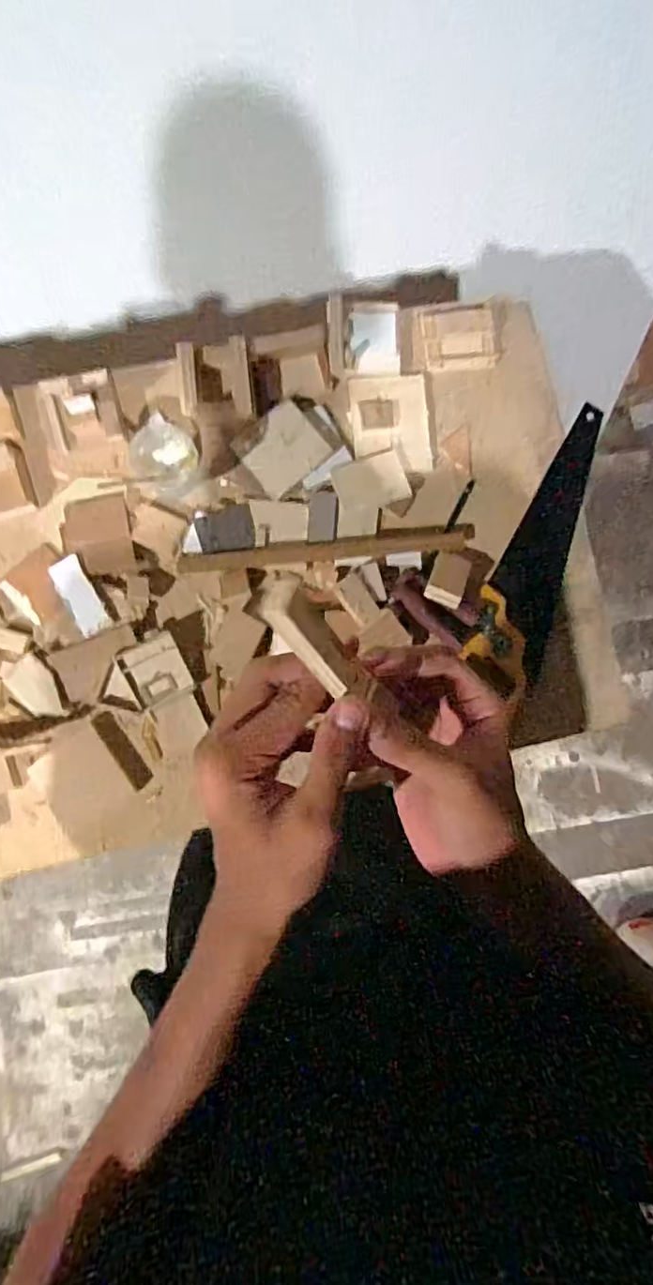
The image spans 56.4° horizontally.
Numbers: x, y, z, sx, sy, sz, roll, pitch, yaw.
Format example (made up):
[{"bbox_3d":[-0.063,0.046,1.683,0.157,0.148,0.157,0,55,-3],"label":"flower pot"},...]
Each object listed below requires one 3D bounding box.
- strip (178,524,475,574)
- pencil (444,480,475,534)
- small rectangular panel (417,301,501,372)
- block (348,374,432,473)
[{"bbox_3d":[0.006,-0.104,0.694,0.334,0.022,0.025,-8,86,-4],"label":"strip"},{"bbox_3d":[0.156,-0.159,0.712,0.010,0.004,0.072,27,84,-1],"label":"pencil"},{"bbox_3d":[0.162,-0.367,0.734,0.096,0.029,0.074,-8,86,-4],"label":"small rectangular panel"},{"bbox_3d":[0.076,-0.255,0.712,0.091,0.016,0.109,-6,86,-4],"label":"block"}]

